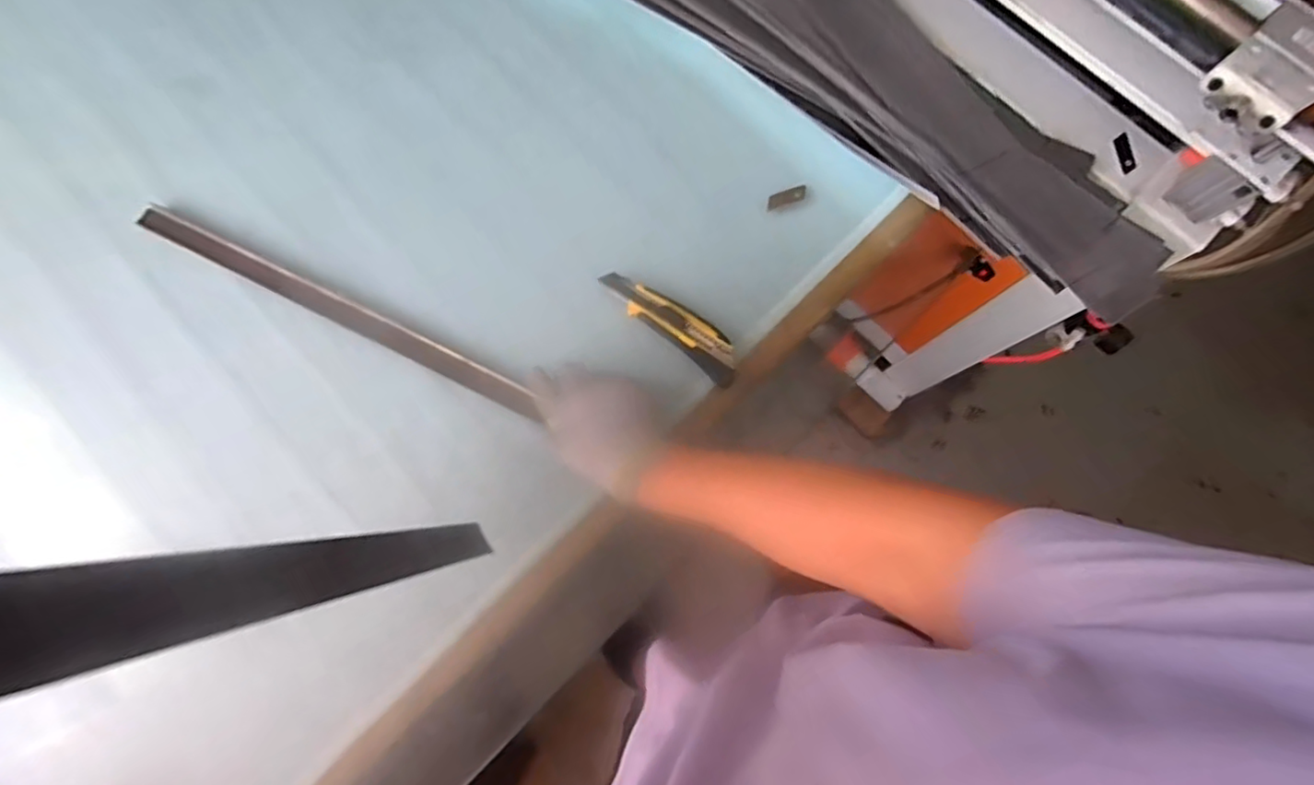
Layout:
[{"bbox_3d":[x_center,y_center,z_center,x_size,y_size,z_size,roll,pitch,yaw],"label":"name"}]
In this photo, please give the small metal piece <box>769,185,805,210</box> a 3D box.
[{"bbox_3d":[0.138,-0.208,0.647,0.041,0.006,0.015,-20,76,9],"label":"small metal piece"}]

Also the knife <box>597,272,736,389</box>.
[{"bbox_3d":[0.018,-0.071,0.604,0.155,0.024,0.042,37,79,9],"label":"knife"}]

